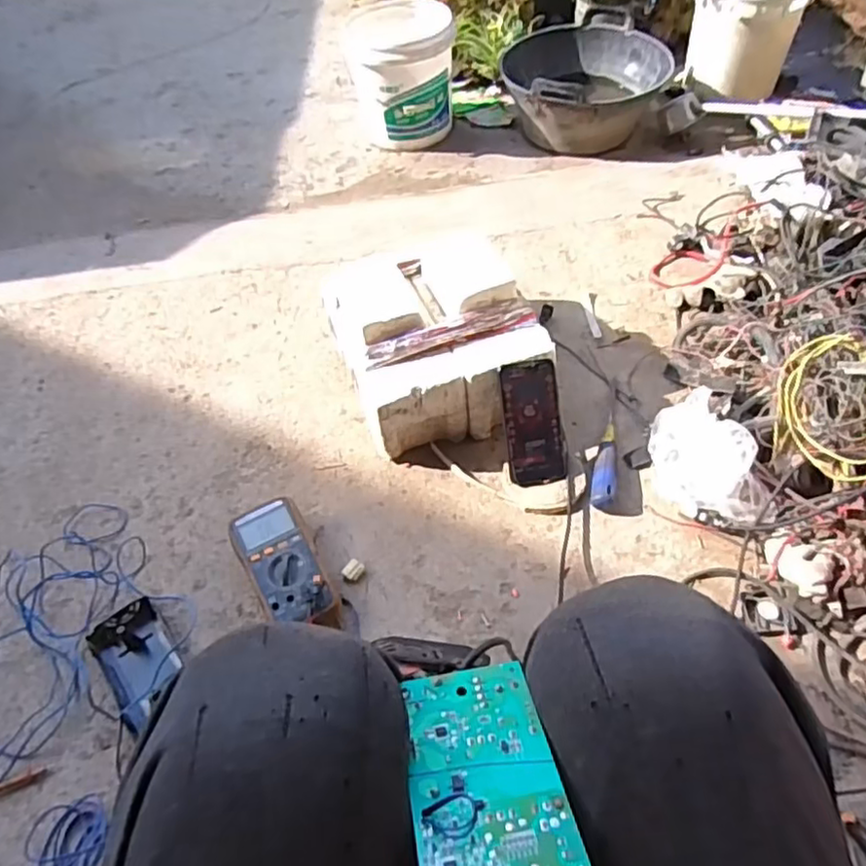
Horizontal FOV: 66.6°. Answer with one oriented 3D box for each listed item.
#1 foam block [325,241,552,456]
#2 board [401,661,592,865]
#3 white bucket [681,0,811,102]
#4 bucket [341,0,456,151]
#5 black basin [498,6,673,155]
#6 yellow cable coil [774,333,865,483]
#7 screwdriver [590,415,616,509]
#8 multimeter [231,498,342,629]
[{"bbox_3d":[0.000,-0.136,0.983,0.262,0.185,0.282,-18,52,-9],"label":"foam block"},{"bbox_3d":[0.024,0.155,0.286,0.065,0.004,0.125,-5,31,-8],"label":"board"},{"bbox_3d":[0.712,-0.932,1.515,0.234,0.226,0.216,17,55,18],"label":"white bucket"},{"bbox_3d":[-0.080,-0.902,1.655,0.248,0.267,0.309,-7,51,0],"label":"bucket"},{"bbox_3d":[0.366,-0.840,1.594,0.370,0.183,0.394,-3,52,3],"label":"black basin"},{"bbox_3d":[0.519,-0.034,0.851,0.133,0.074,0.186,6,95,31],"label":"yellow cable coil"},{"bbox_3d":[0.242,0.032,0.922,0.031,0.027,0.168,8,53,11],"label":"screwdriver"},{"bbox_3d":[-0.186,0.169,0.833,0.086,0.050,0.193,-26,54,-15],"label":"multimeter"}]

